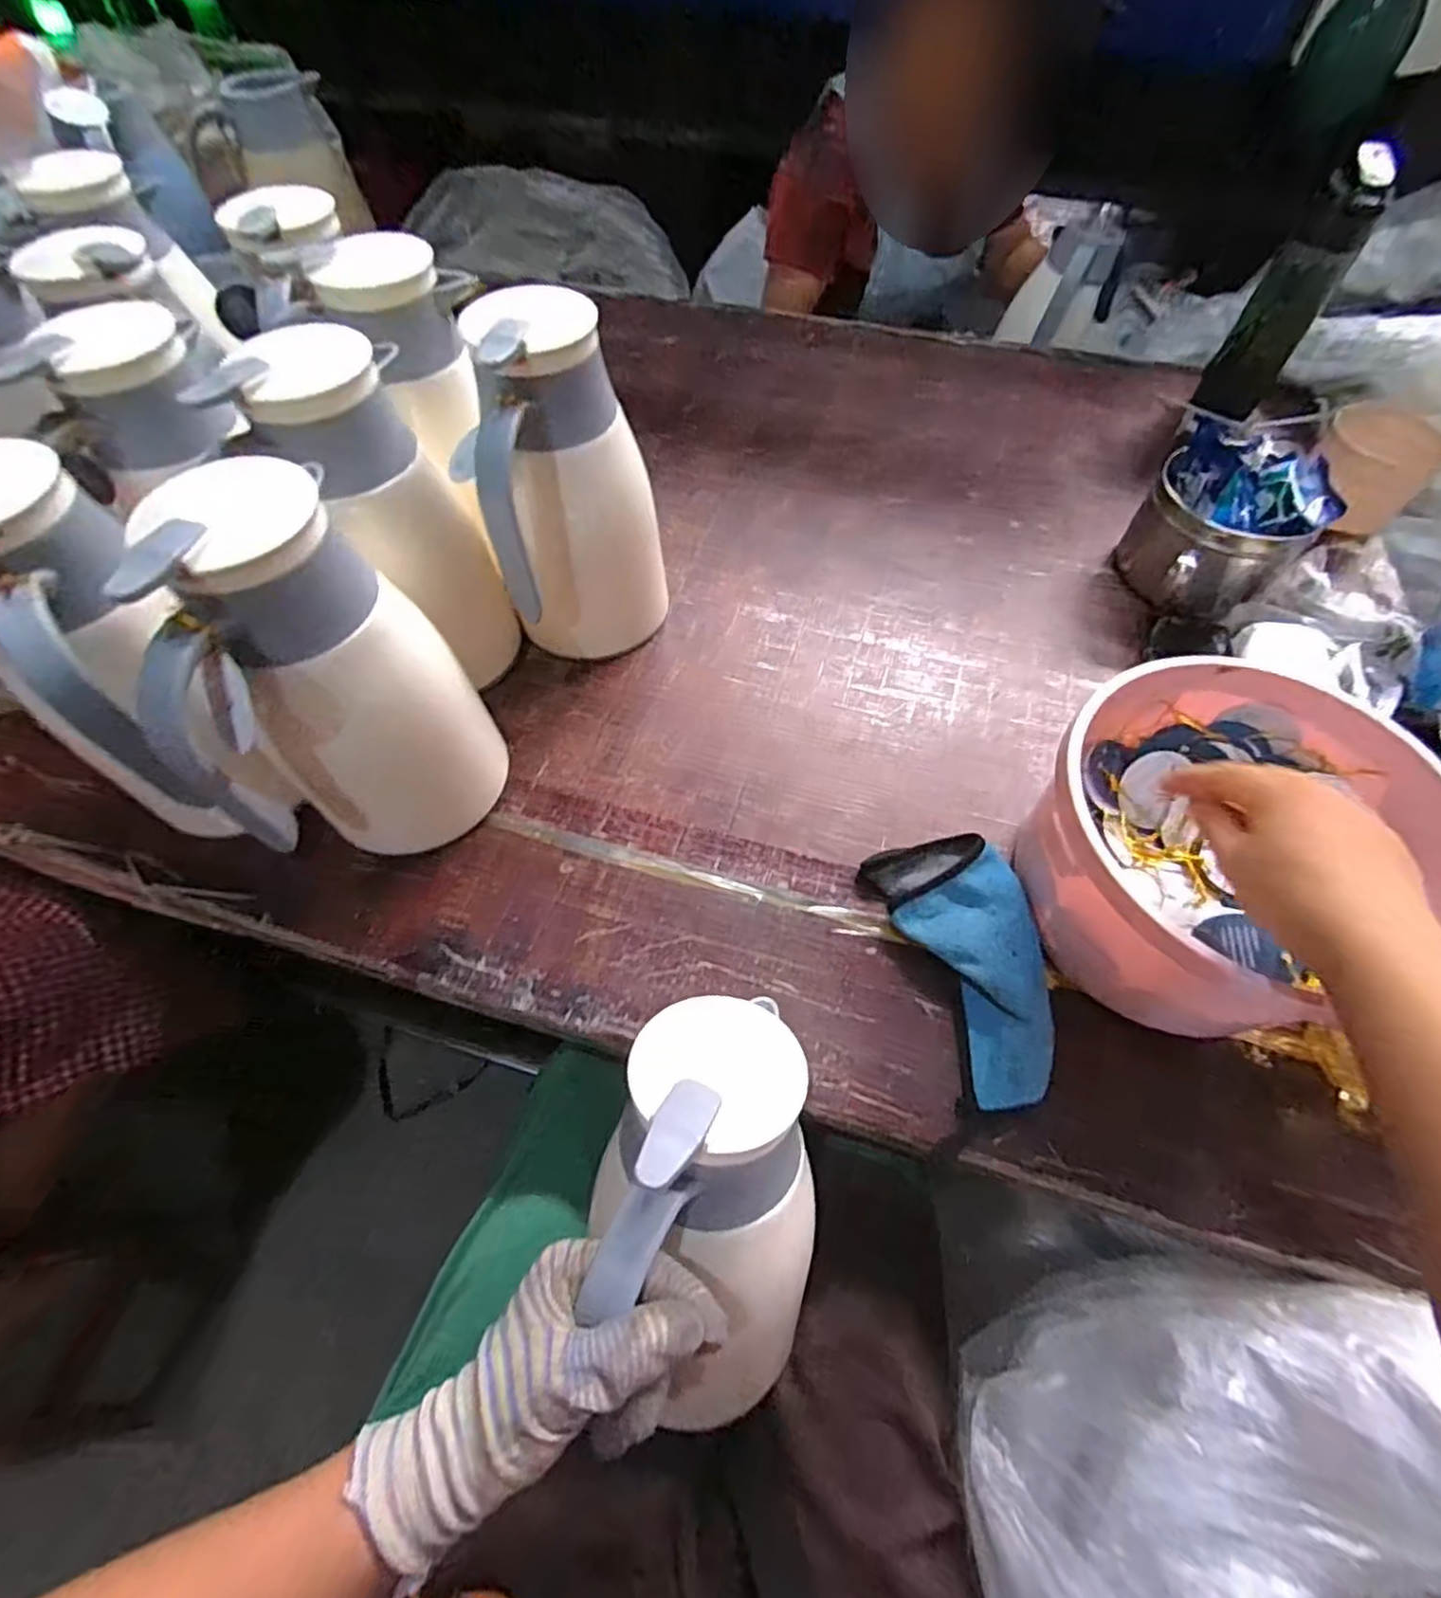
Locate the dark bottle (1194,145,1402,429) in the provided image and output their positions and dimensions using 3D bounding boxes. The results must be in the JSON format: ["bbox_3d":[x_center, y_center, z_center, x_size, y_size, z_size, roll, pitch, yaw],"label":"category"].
[{"bbox_3d":[0.598,-0.526,0.726,0.069,0.220,0.060,34,65,19],"label":"dark bottle"}]

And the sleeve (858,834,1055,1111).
[{"bbox_3d":[0.167,0.103,0.452,0.088,0.037,0.173,-10,60,-6],"label":"sleeve"}]

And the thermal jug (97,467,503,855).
[{"bbox_3d":[-0.240,-0.067,0.434,0.150,0.245,0.111,-30,63,-16],"label":"thermal jug"}]

